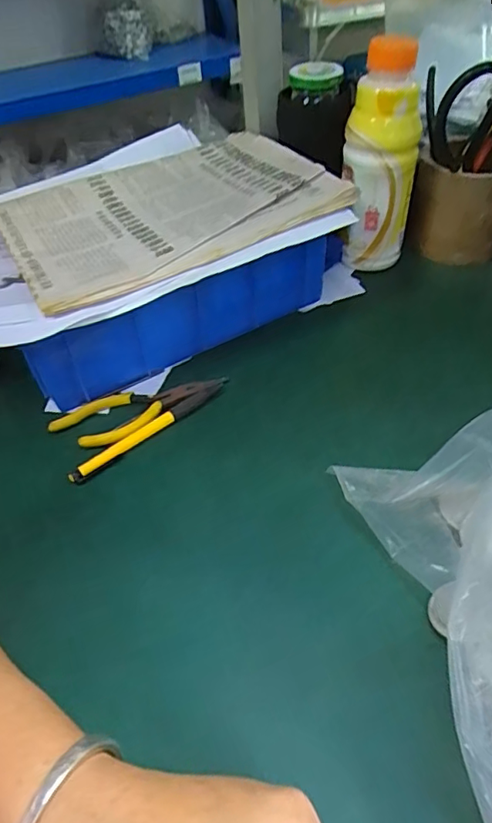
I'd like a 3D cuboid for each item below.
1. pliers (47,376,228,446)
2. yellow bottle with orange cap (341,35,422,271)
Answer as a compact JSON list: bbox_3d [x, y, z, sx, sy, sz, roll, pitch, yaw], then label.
[{"bbox_3d":[-0.084,-0.002,0.446,0.143,0.008,0.047,-21,47,-15],"label":"pliers"},{"bbox_3d":[0.123,-0.221,0.511,0.066,0.200,0.052,6,46,12],"label":"yellow bottle with orange cap"}]

